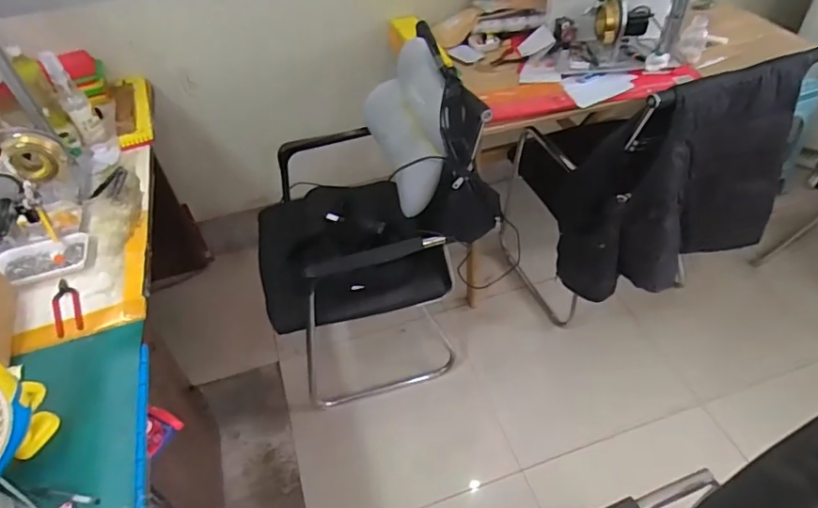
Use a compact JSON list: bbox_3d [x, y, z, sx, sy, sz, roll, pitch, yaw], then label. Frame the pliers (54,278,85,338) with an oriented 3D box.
[{"bbox_3d":[-0.657,0.100,1.013,0.047,0.015,0.156,-23,49,-18],"label":"pliers"}]

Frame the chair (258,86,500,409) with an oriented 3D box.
[{"bbox_3d":[-0.128,-0.069,1.479,0.581,0.834,0.517,-12,47,-7],"label":"chair"}]

